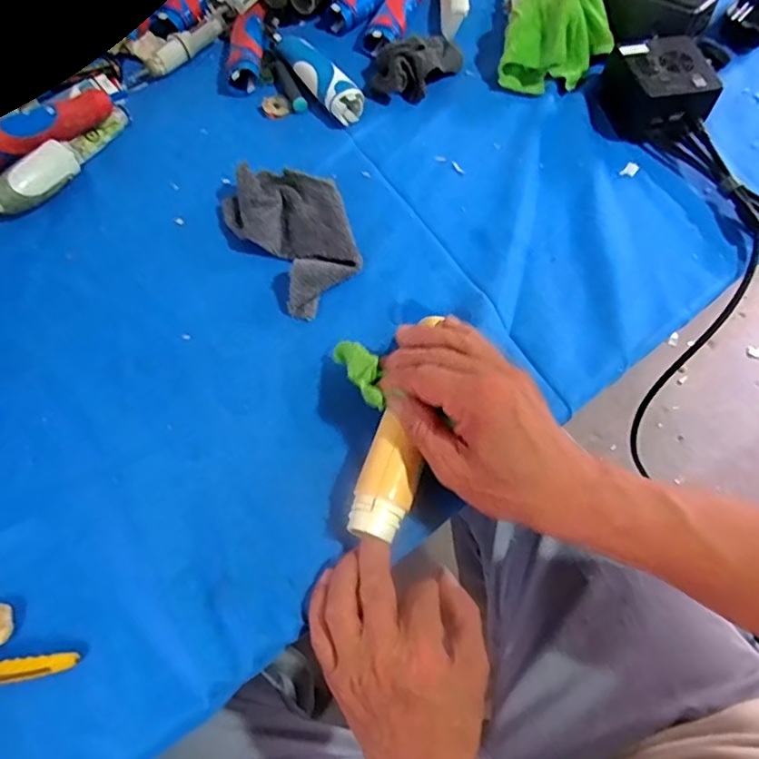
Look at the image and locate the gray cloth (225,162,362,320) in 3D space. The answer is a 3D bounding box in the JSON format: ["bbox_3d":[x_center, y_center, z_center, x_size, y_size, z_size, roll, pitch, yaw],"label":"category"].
[{"bbox_3d":[-0.065,-0.124,0.437,0.087,0.027,0.135,-32,69,-15],"label":"gray cloth"}]

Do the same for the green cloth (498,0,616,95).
[{"bbox_3d":[0.169,-0.321,0.510,0.099,0.062,0.087,15,65,7],"label":"green cloth"}]

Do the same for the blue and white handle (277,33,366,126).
[{"bbox_3d":[-0.059,-0.294,0.515,0.031,0.023,0.131,-30,68,-14],"label":"blue and white handle"}]

